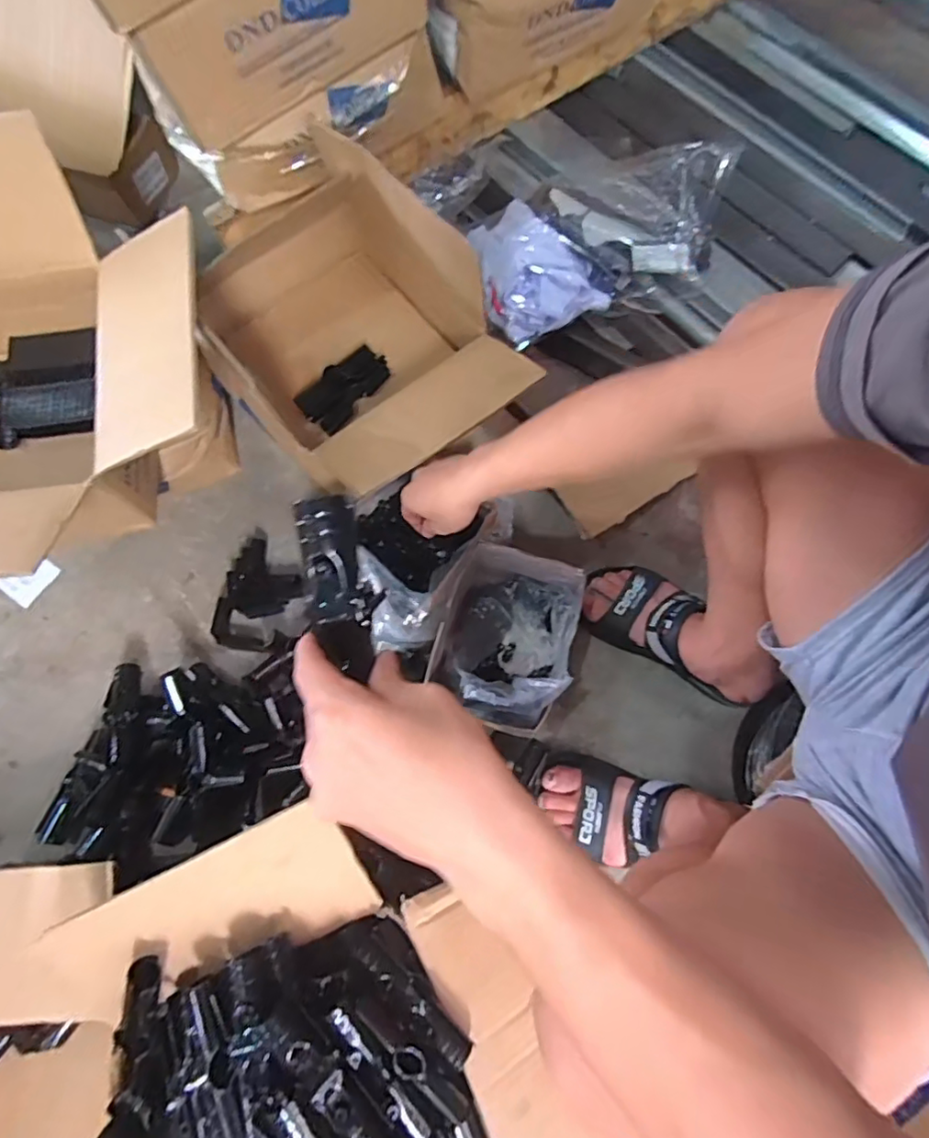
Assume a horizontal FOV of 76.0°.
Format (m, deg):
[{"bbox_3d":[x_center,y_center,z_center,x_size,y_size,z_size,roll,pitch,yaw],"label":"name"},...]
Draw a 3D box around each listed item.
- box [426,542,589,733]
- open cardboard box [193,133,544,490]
[{"bbox_3d":[0.051,0.086,0.729,0.151,0.112,0.203,15,74,7],"label":"box"},{"bbox_3d":[-0.138,-0.294,0.760,0.299,0.227,0.436,-32,74,-7],"label":"open cardboard box"}]

